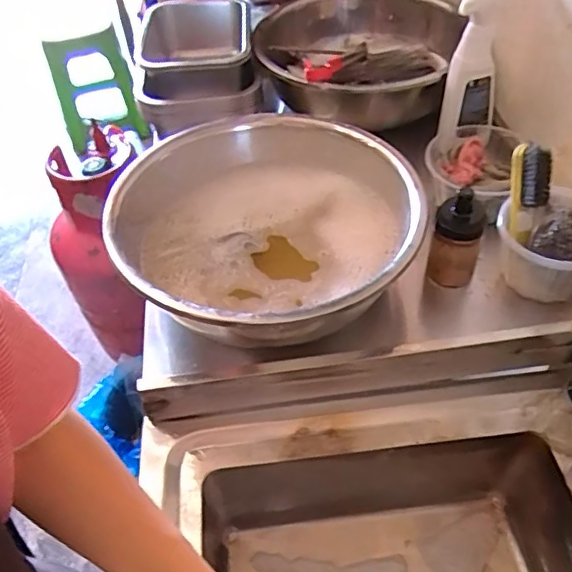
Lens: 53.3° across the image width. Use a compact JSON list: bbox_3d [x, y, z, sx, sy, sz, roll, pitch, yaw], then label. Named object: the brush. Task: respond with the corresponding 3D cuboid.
[{"bbox_3d":[0.305,-0.115,0.718,0.044,0.122,0.022,5,13,8],"label":"brush"}]

